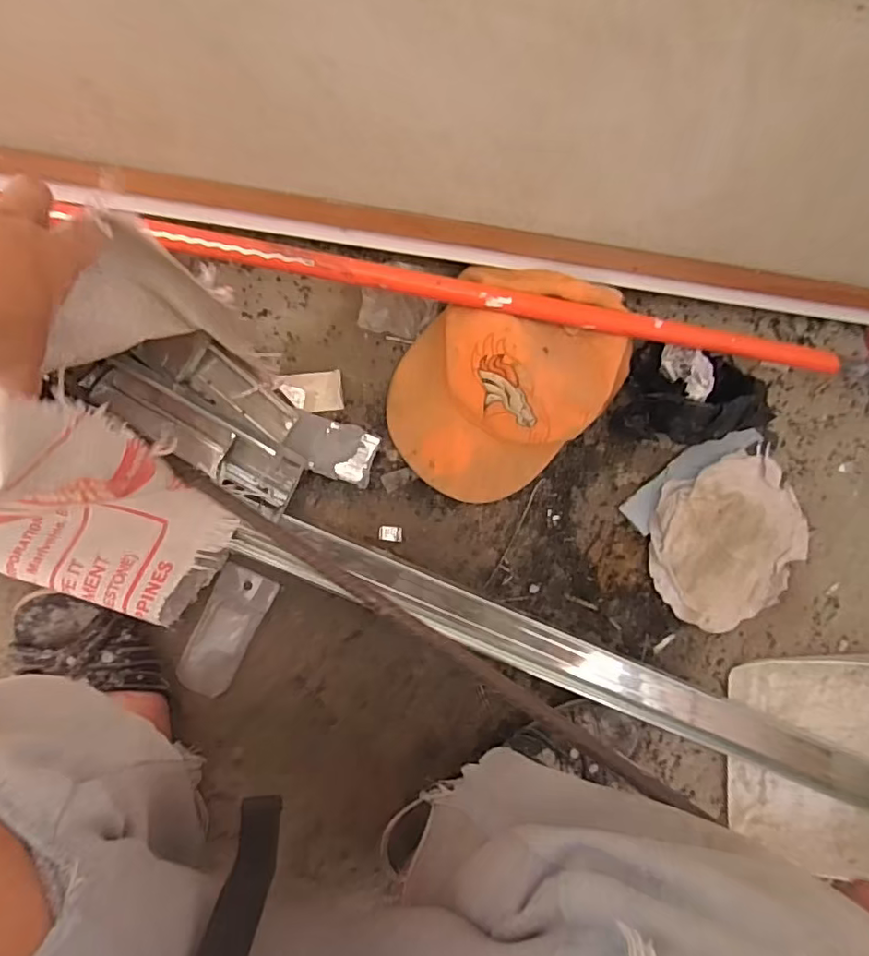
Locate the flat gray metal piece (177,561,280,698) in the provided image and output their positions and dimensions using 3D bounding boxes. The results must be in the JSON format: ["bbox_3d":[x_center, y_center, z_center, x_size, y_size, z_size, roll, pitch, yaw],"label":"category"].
[{"bbox_3d":[-0.198,0.144,0.540,0.053,0.005,0.120,27,88,-6],"label":"flat gray metal piece"}]

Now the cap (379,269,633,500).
[{"bbox_3d":[0.070,-0.091,0.532,0.182,0.075,0.225,37,87,-7],"label":"cap"}]

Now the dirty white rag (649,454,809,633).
[{"bbox_3d":[0.309,0.065,0.588,0.169,0.031,0.166,-25,95,-6],"label":"dirty white rag"}]

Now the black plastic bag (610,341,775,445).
[{"bbox_3d":[0.241,-0.078,0.546,0.129,0.093,0.096,12,90,-8],"label":"black plastic bag"}]

